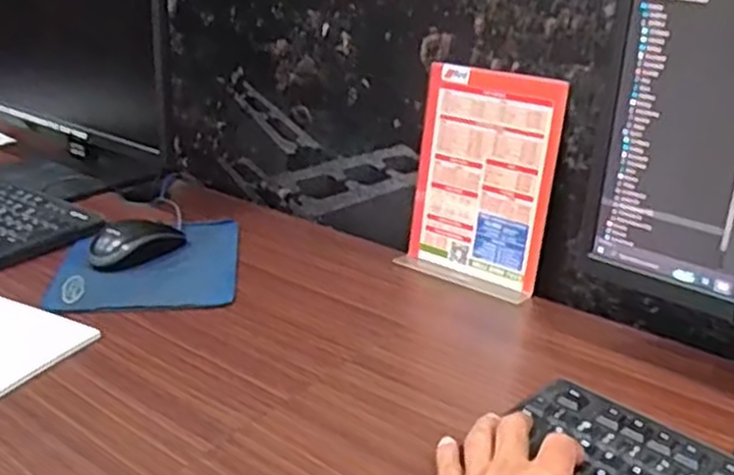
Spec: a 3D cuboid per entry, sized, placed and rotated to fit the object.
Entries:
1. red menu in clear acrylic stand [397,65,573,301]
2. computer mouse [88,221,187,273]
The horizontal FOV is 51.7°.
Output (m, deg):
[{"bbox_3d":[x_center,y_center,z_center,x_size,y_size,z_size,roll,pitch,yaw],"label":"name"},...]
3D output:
[{"bbox_3d":[0.112,-0.056,0.762,0.150,0.203,0.054,16,28,32],"label":"red menu in clear acrylic stand"},{"bbox_3d":[-0.239,0.006,0.795,0.105,0.035,0.051,-15,28,-31],"label":"computer mouse"}]

